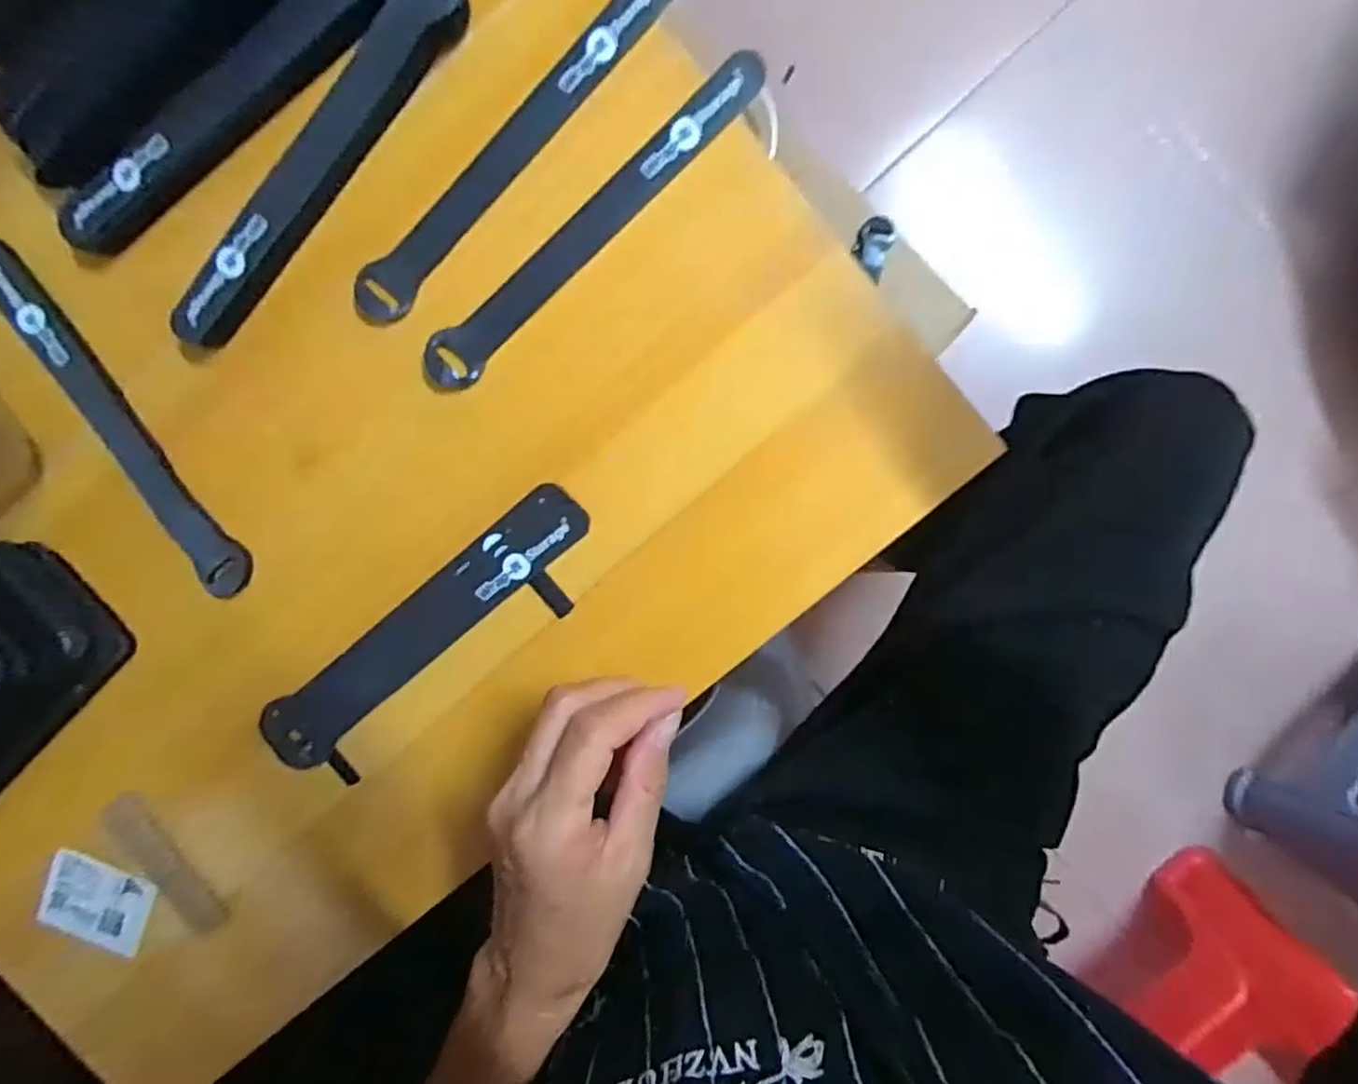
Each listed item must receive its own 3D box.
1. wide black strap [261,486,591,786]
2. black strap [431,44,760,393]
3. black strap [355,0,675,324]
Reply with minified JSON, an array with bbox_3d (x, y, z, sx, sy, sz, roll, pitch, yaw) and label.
[{"bbox_3d":[-0.125,0.052,0.366,0.204,0.008,0.054,-38,93,7],"label":"wide black strap"},{"bbox_3d":[-0.040,-0.145,0.333,0.203,0.005,0.026,-40,99,7],"label":"black strap"},{"bbox_3d":[-0.077,-0.180,0.330,0.200,0.004,0.023,-45,104,7],"label":"black strap"}]

